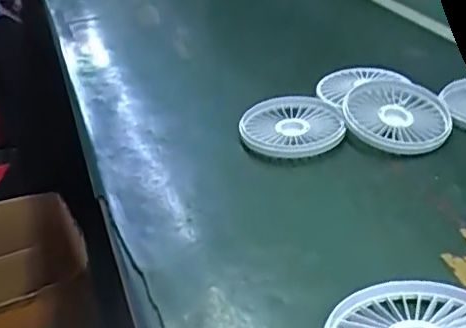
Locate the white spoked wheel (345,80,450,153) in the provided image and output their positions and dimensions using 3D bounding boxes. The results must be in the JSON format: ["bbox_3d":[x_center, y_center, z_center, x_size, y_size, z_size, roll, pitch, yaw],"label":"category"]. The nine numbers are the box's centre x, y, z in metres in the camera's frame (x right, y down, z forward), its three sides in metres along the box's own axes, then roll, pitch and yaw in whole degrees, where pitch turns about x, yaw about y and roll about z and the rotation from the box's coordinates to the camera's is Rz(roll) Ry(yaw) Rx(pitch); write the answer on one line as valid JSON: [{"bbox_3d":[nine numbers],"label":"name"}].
[{"bbox_3d":[0.144,-0.046,0.520,0.087,0.009,0.094,0,44,0],"label":"white spoked wheel"}]

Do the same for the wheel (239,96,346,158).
[{"bbox_3d":[0.051,-0.035,0.527,0.086,0.021,0.087,-4,32,2],"label":"wheel"}]

